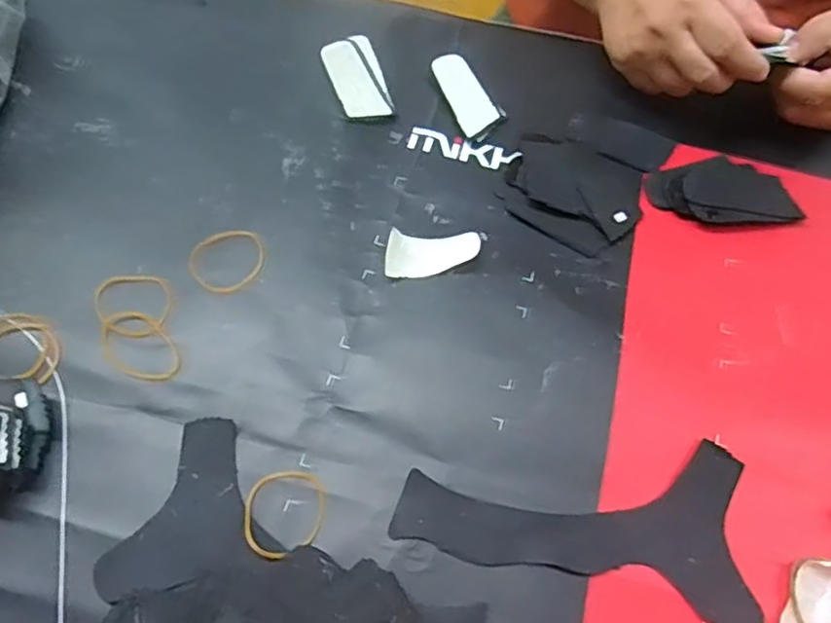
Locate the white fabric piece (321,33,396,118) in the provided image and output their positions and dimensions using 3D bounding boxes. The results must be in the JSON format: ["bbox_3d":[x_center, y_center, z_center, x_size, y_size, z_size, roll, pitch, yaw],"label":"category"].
[{"bbox_3d":[-0.042,-0.165,0.446,0.036,0.009,0.067,-16,68,-10],"label":"white fabric piece"}]

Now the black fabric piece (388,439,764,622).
[{"bbox_3d":[0.089,0.100,0.337,0.184,0.005,0.090,16,66,2],"label":"black fabric piece"}]

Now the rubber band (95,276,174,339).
[{"bbox_3d":[-0.165,-0.003,0.370,0.045,0.004,0.040,-3,66,-4],"label":"rubber band"}]

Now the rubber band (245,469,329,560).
[{"bbox_3d":[-0.067,0.103,0.324,0.040,0.006,0.044,1,66,-3],"label":"rubber band"}]

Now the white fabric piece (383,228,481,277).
[{"bbox_3d":[0.010,-0.034,0.384,0.056,0.019,0.023,-3,67,-5],"label":"white fabric piece"}]

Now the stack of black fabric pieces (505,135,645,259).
[{"bbox_3d":[0.104,-0.082,0.417,0.088,0.014,0.076,27,68,9],"label":"stack of black fabric pieces"}]

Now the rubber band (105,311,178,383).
[{"bbox_3d":[-0.156,0.020,0.356,0.032,0.004,0.053,-40,74,-18],"label":"rubber band"}]

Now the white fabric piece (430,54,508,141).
[{"bbox_3d":[0.034,-0.153,0.446,0.032,0.005,0.070,-28,71,-14],"label":"white fabric piece"}]

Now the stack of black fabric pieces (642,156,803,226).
[{"bbox_3d":[0.204,-0.081,0.425,0.096,0.006,0.052,-4,67,-5],"label":"stack of black fabric pieces"}]

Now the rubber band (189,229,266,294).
[{"bbox_3d":[-0.112,-0.030,0.381,0.044,0.004,0.039,-24,76,-10],"label":"rubber band"}]

